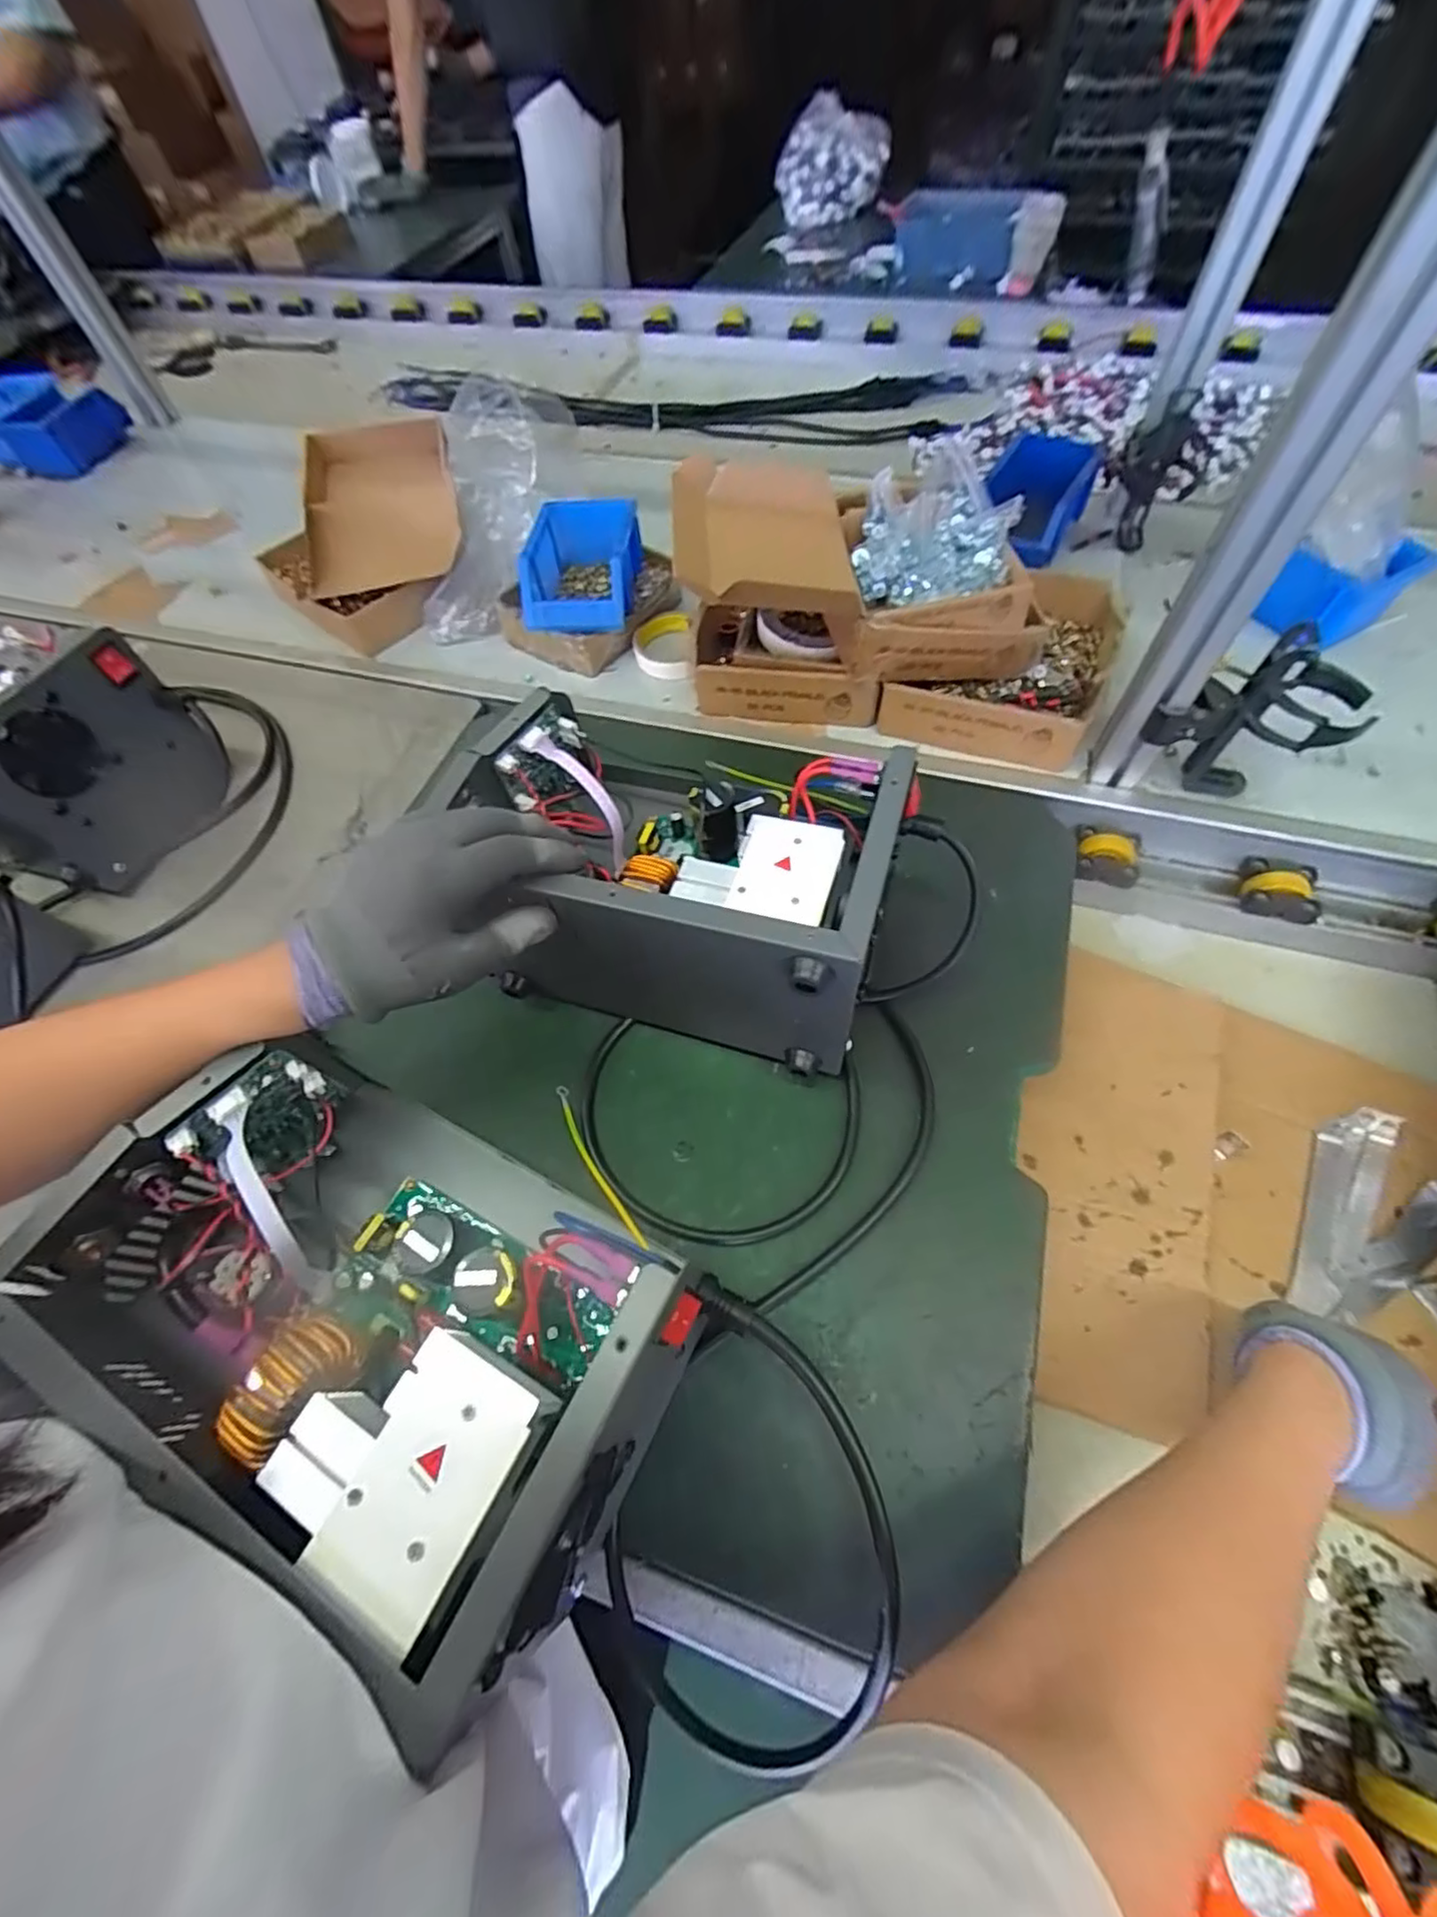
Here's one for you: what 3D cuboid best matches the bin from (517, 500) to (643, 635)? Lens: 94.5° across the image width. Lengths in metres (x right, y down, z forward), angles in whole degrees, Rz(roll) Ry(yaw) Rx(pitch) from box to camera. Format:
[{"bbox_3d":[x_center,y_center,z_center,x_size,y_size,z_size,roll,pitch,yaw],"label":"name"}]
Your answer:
[{"bbox_3d":[-0.148,-0.415,0.713,0.115,0.067,0.149,4,60,5],"label":"bin"}]

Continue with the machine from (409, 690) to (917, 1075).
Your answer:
[{"bbox_3d":[-0.011,-0.041,0.454,0.230,0.157,0.152,14,61,11],"label":"machine"}]

